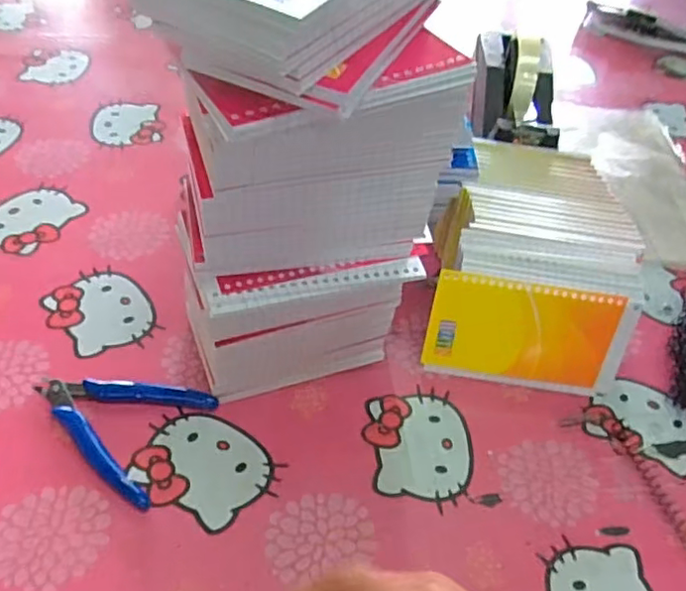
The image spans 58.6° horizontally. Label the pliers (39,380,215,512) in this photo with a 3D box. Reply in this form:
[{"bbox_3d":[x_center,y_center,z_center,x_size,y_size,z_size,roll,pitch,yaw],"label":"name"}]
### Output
[{"bbox_3d":[-0.155,0.081,0.415,0.110,0.010,0.086,22,50,13],"label":"pliers"}]

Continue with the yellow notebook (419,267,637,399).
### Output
[{"bbox_3d":[0.134,0.029,0.446,0.139,0.081,0.005,9,28,1],"label":"yellow notebook"}]

